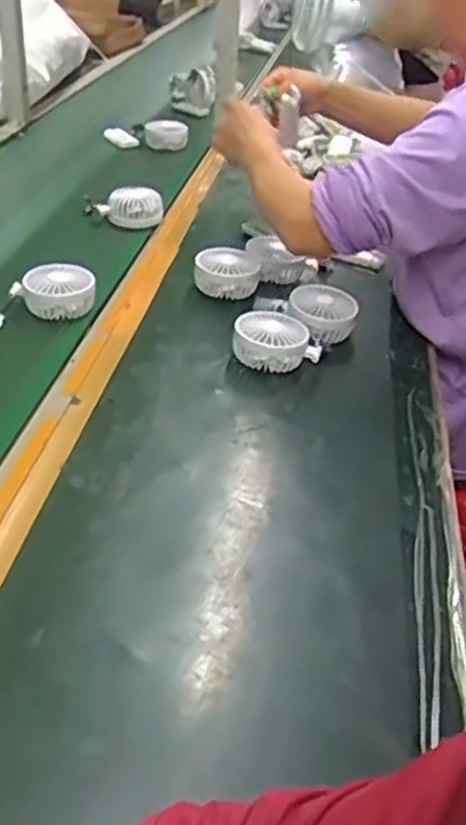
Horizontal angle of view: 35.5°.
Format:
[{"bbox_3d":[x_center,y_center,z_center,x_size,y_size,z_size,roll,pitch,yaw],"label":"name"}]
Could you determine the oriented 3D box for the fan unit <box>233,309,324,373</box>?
[{"bbox_3d":[0.052,-0.088,0.858,0.103,0.042,0.091,7,36,-1],"label":"fan unit"}]

